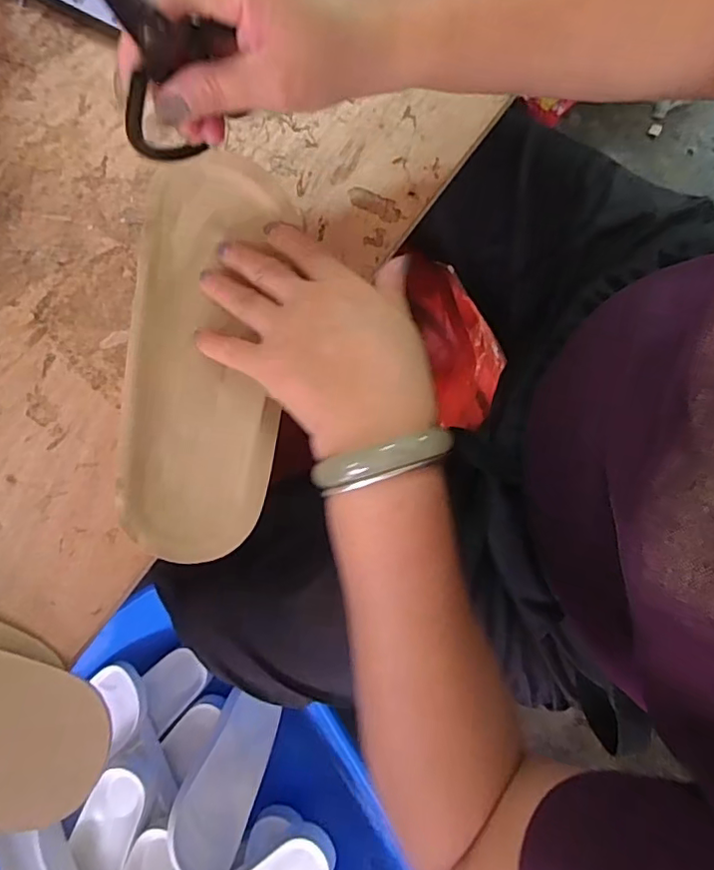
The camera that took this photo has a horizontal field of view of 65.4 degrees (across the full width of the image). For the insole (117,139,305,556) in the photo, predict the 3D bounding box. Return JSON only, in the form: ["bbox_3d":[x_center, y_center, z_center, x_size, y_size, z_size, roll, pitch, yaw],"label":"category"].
[{"bbox_3d":[-0.092,-0.054,0.333,0.088,0.013,0.244,-1,78,0],"label":"insole"}]

